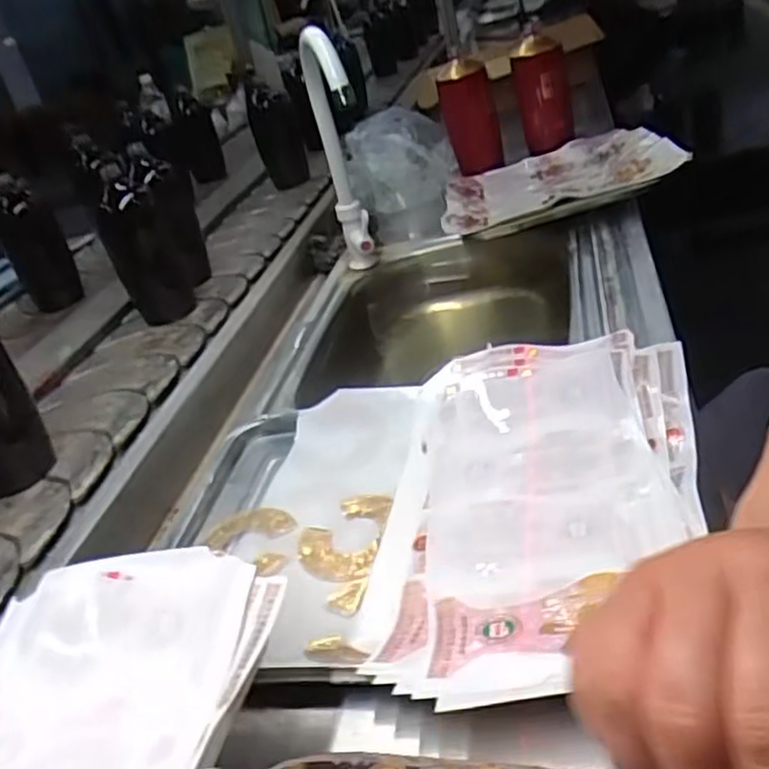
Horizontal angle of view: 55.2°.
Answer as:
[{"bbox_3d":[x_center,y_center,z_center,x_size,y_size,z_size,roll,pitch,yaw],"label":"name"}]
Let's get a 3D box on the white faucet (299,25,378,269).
[{"bbox_3d":[-0.052,-0.277,0.890,0.052,0.391,0.079,1,67,6],"label":"white faucet"}]

